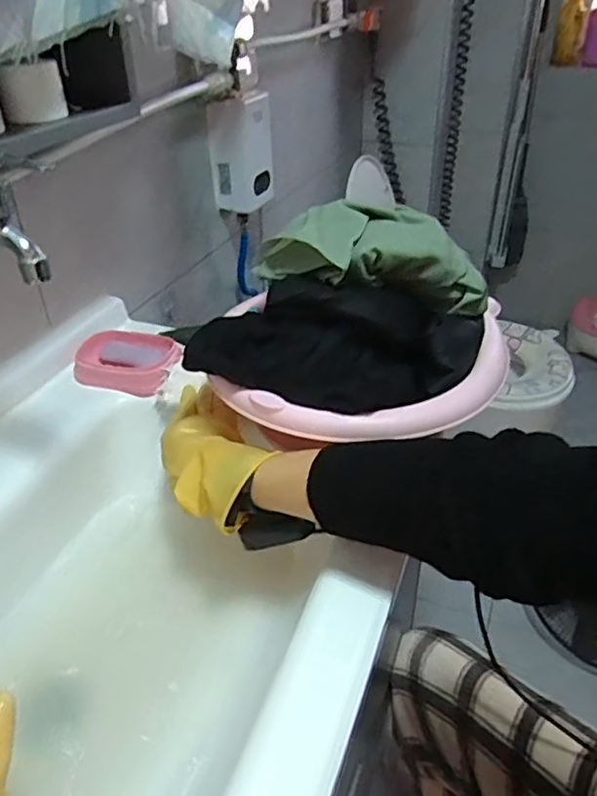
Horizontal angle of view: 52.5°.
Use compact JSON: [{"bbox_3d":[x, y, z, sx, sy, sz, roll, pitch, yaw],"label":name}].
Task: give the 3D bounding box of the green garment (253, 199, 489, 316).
[{"bbox_3d":[0.077,-0.133,0.584,0.222,0.078,0.115,9,34,-7],"label":"green garment"}]

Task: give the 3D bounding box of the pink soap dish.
[{"bbox_3d":[-0.215,-0.048,0.769,0.130,0.028,0.098,7,36,11],"label":"pink soap dish"}]

